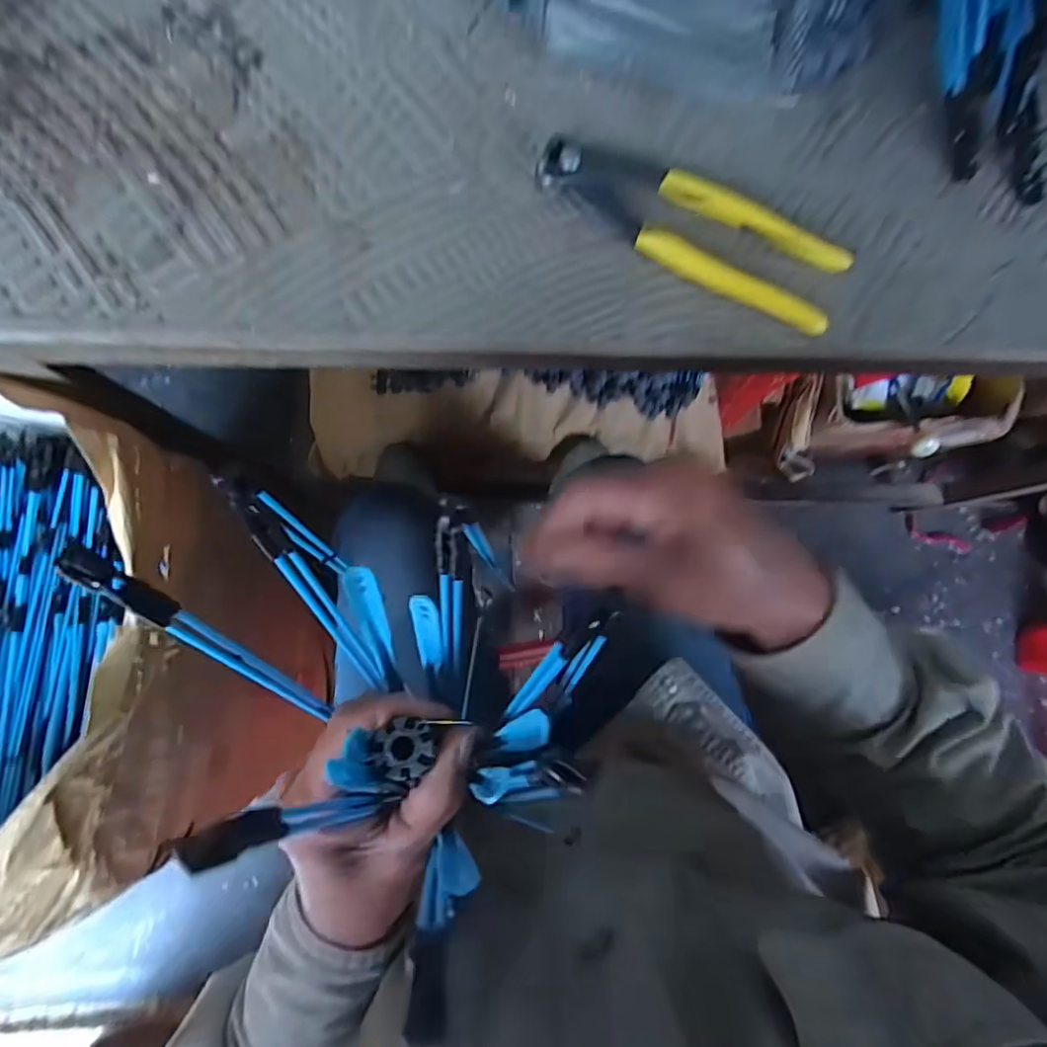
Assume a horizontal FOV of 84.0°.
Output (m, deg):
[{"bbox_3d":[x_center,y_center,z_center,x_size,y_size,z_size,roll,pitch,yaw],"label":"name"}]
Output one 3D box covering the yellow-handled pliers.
[{"bbox_3d":[0.088,-0.155,0.301,0.164,0.015,0.050,25,81,-2],"label":"yellow-handled pliers"}]

